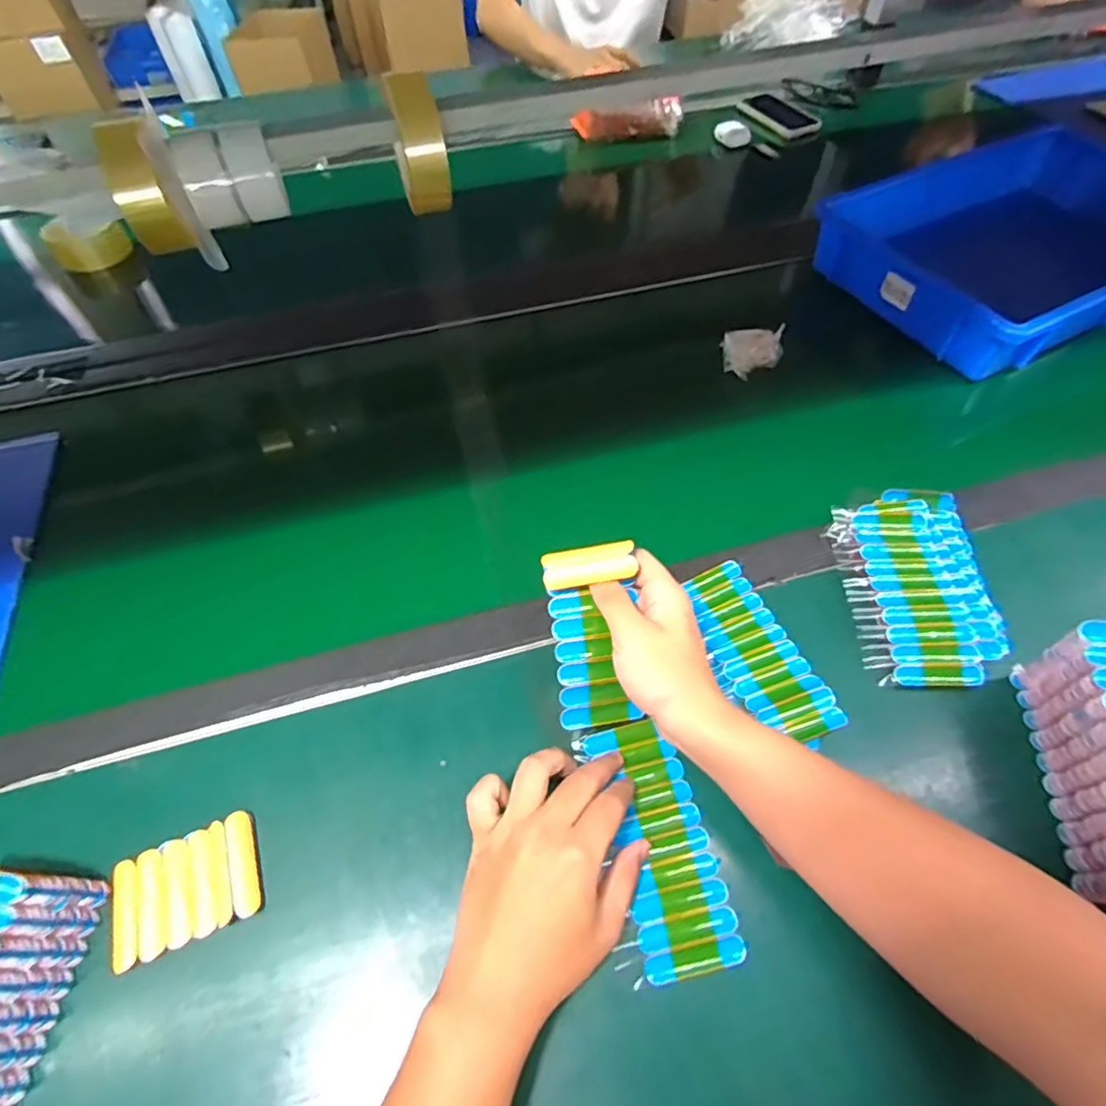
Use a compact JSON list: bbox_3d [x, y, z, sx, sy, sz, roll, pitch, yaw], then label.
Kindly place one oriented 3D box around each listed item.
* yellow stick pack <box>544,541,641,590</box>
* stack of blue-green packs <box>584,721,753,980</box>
[{"bbox_3d":[0.025,0.009,0.412,0.062,0.014,0.024,-12,53,5],"label":"yellow stick pack"},{"bbox_3d":[0.072,0.188,0.397,0.062,0.008,0.152,-11,57,-4],"label":"stack of blue-green packs"}]

